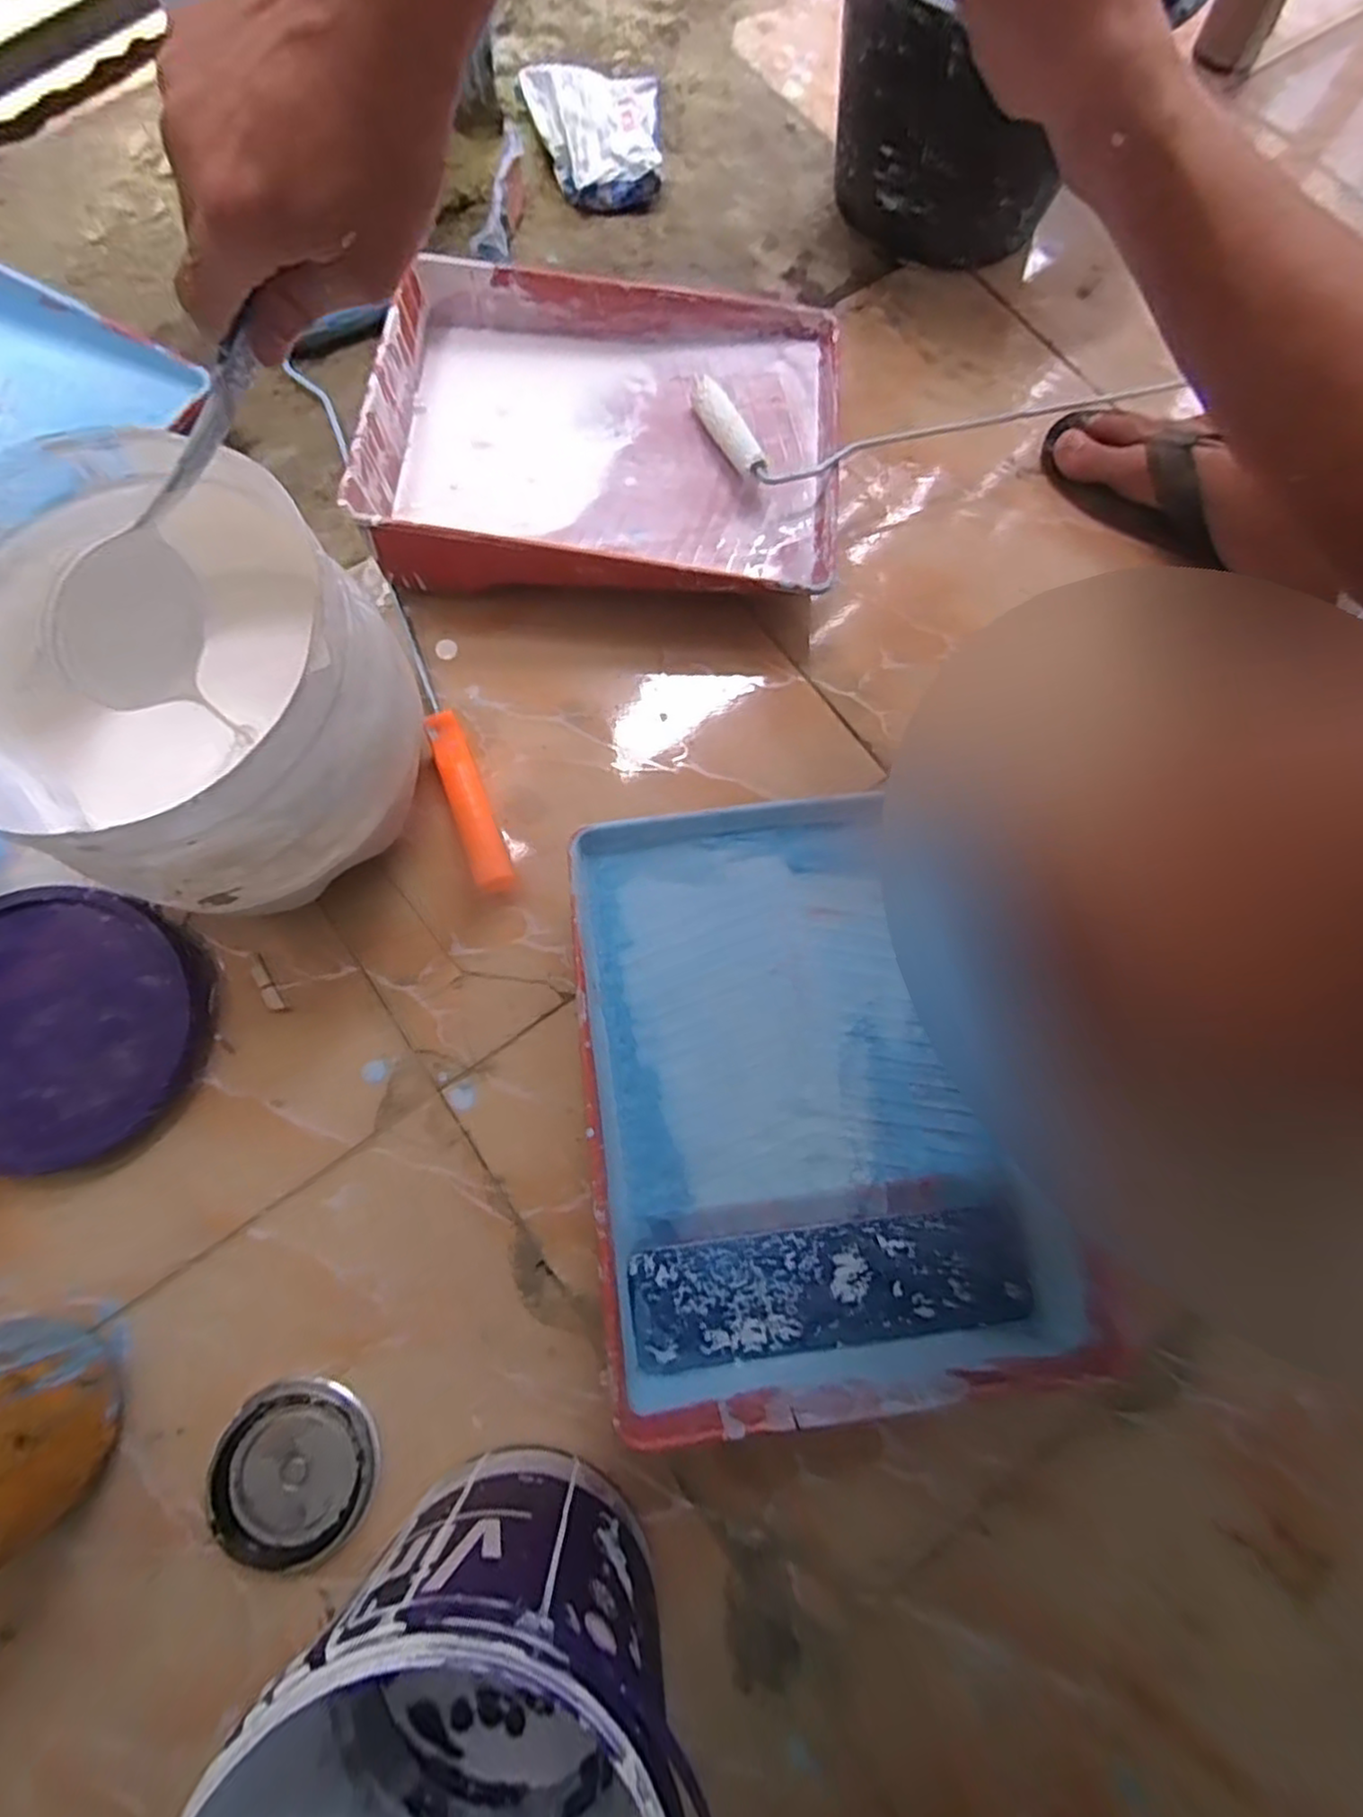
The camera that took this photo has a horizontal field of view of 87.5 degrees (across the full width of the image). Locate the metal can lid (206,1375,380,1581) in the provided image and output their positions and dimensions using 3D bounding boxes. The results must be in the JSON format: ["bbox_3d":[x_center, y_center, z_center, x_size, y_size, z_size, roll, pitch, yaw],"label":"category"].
[{"bbox_3d":[-0.235,0.341,0.429,0.093,0.010,0.097,0,75,-1],"label":"metal can lid"}]

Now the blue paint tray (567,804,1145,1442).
[{"bbox_3d":[0.082,0.104,0.464,0.282,0.074,0.366,-8,75,-3],"label":"blue paint tray"}]

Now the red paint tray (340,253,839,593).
[{"bbox_3d":[-0.055,-0.381,0.586,0.358,0.079,0.274,5,75,0],"label":"red paint tray"}]

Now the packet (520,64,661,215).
[{"bbox_3d":[-0.079,-0.777,0.713,0.133,0.043,0.167,-12,78,-5],"label":"packet"}]

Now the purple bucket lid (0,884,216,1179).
[{"bbox_3d":[-0.423,0.080,0.483,0.181,0.040,0.180,0,75,-1],"label":"purple bucket lid"}]

